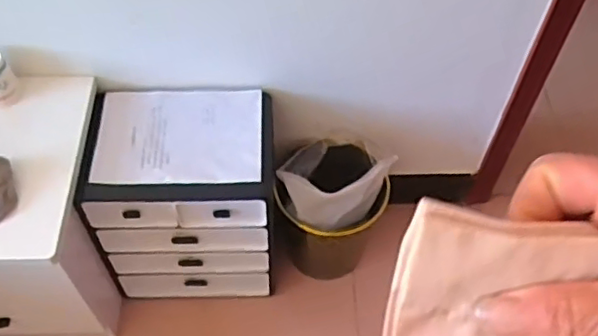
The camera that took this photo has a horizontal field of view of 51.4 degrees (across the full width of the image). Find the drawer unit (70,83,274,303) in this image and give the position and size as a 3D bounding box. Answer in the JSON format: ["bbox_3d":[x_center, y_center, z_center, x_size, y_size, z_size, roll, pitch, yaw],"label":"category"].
[{"bbox_3d":[-0.214,0.067,1.259,0.326,0.402,0.237,0,55,-1],"label":"drawer unit"}]

